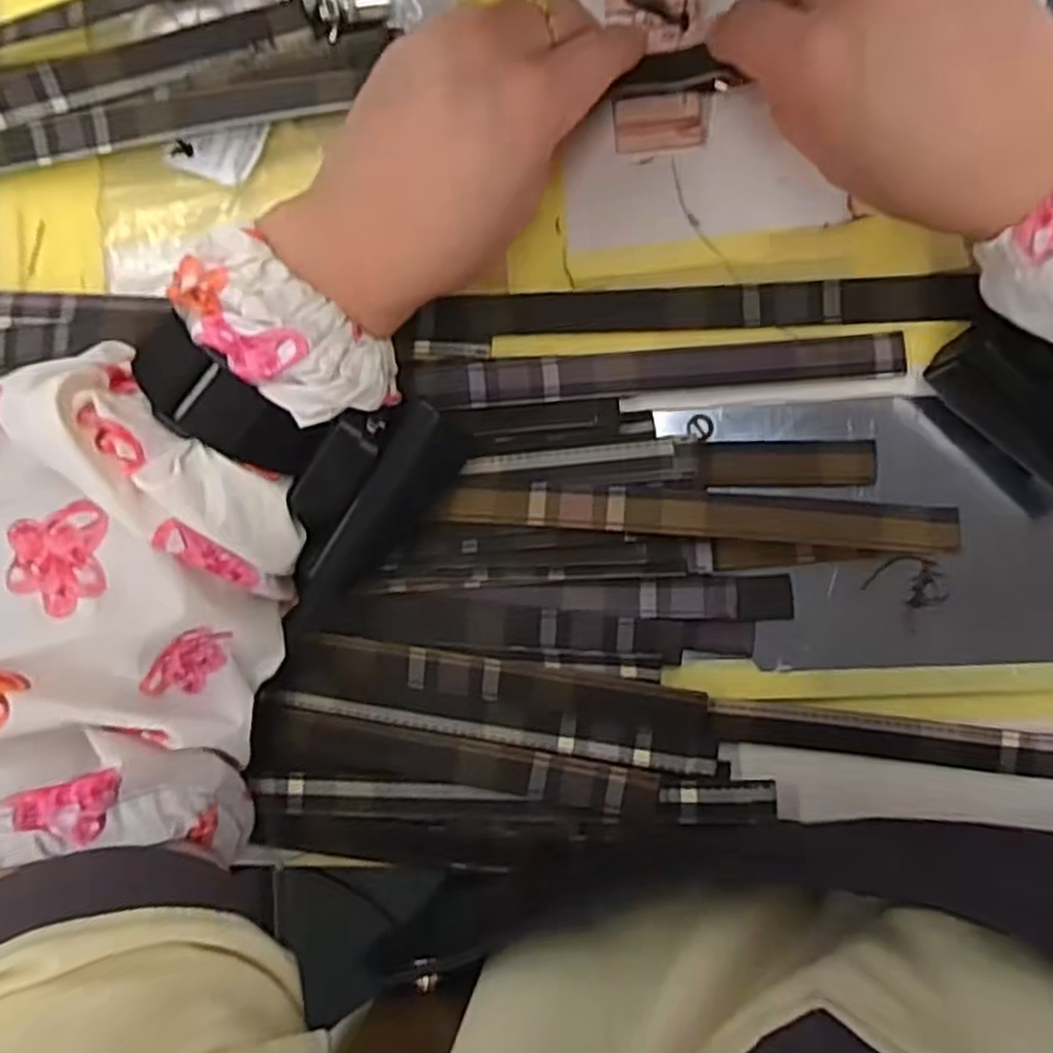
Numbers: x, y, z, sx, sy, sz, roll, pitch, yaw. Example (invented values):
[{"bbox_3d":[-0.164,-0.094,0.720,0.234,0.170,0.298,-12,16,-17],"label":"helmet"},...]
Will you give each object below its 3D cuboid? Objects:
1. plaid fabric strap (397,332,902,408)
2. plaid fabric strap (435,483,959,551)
[{"bbox_3d":[0.045,-0.056,0.283,0.174,0.011,0.017,-4,87,6],"label":"plaid fabric strap"},{"bbox_3d":[0.055,-0.004,0.266,0.168,0.004,0.016,4,81,9],"label":"plaid fabric strap"}]

